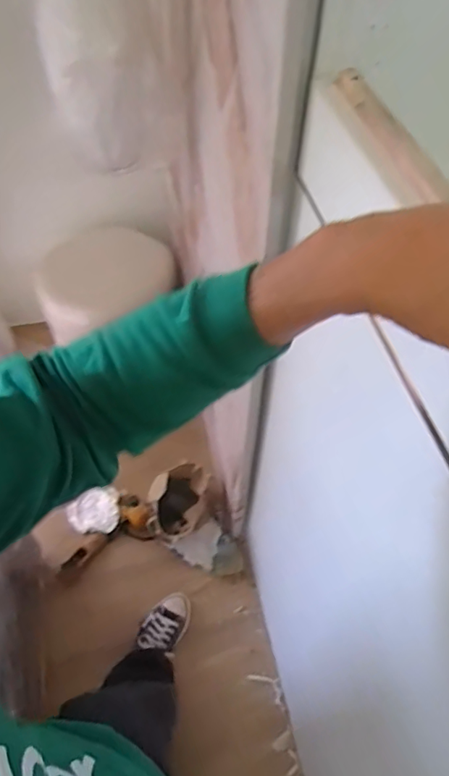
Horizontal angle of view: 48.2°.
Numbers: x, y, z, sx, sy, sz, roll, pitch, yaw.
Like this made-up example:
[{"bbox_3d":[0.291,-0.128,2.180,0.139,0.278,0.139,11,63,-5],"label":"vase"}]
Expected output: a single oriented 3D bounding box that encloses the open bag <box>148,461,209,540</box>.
[{"bbox_3d":[-0.138,0.351,1.542,0.183,0.147,0.214,-5,54,-5],"label":"open bag"}]

